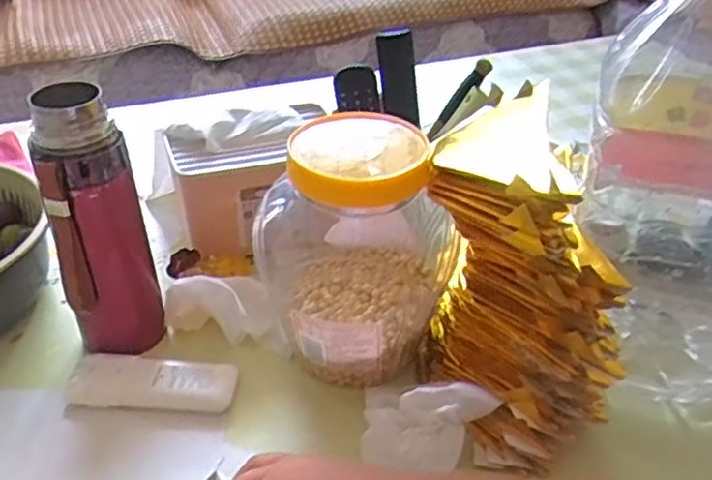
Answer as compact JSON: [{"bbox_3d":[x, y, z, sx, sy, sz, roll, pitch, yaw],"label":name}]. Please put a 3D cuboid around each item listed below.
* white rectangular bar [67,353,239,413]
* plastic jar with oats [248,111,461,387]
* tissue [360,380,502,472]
[{"bbox_3d":[-0.155,0.110,0.520,0.125,0.016,0.042,1,35,1],"label":"white rectangular bar"},{"bbox_3d":[0.000,0.003,0.511,0.124,0.179,0.134,0,35,0],"label":"plastic jar with oats"},{"bbox_3d":[0.045,0.125,0.472,0.090,0.024,0.074,13,37,16],"label":"tissue"}]

